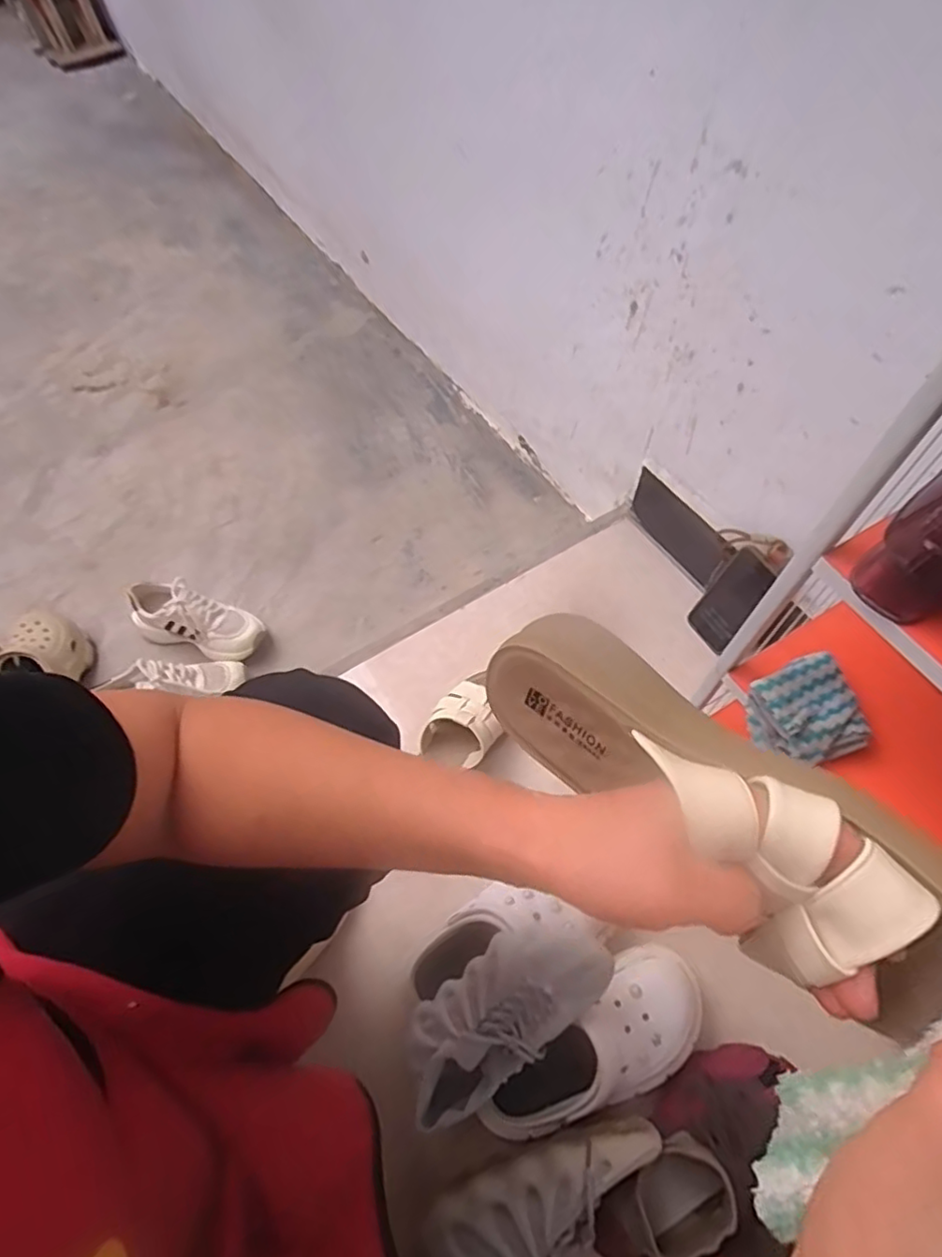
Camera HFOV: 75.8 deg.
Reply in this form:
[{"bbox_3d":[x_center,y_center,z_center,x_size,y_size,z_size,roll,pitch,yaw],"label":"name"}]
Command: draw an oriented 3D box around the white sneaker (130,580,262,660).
[{"bbox_3d":[-0.492,-0.008,1.070,0.225,0.103,0.109,18,62,11],"label":"white sneaker"}]

